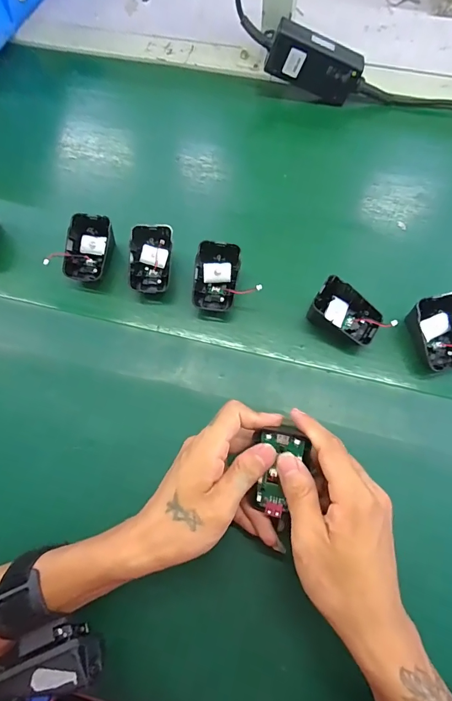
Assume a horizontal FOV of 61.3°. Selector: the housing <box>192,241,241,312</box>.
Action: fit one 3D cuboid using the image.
[{"bbox_3d":[-0.010,-0.074,0.396,0.044,0.046,0.059,10,70,5],"label":"housing"}]

